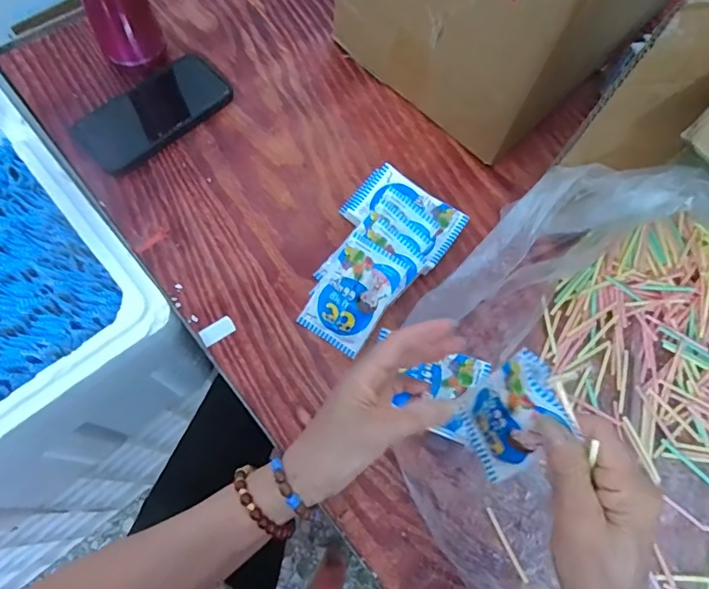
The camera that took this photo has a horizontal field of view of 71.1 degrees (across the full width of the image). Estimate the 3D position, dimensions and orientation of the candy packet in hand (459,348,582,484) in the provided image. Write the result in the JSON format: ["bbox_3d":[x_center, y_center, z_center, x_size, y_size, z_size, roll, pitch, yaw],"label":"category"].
[{"bbox_3d":[0.106,0.087,0.342,0.013,0.108,0.058,-14,61,-26],"label":"candy packet in hand"}]

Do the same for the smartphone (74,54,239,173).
[{"bbox_3d":[-0.223,-0.206,0.557,0.086,0.012,0.169,43,74,13],"label":"smartphone"}]

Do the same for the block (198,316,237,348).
[{"bbox_3d":[-0.131,0.035,0.474,0.033,0.004,0.018,-35,75,-14],"label":"block"}]

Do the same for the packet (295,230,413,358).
[{"bbox_3d":[-0.002,0.000,0.475,0.067,0.010,0.102,32,95,8],"label":"packet"}]

